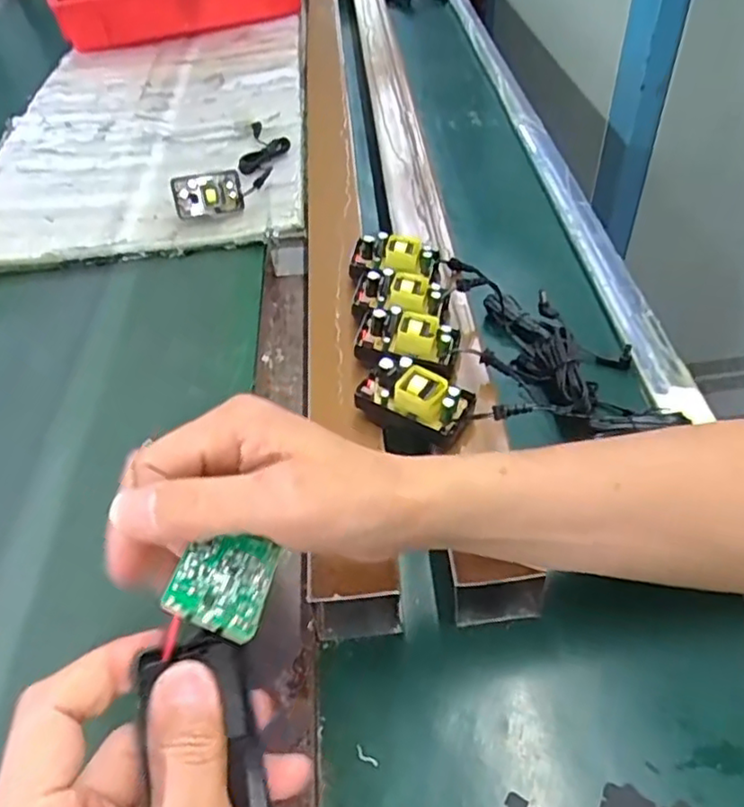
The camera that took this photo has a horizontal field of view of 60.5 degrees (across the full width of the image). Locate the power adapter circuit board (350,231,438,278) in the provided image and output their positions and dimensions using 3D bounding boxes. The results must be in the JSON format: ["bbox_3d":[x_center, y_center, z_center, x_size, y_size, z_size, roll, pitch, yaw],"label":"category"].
[{"bbox_3d":[0.016,-0.115,0.508,0.065,0.028,0.032,9,45,14],"label":"power adapter circuit board"}]

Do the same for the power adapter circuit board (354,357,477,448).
[{"bbox_3d":[0.027,-0.003,0.405,0.069,0.035,0.033,14,47,19],"label":"power adapter circuit board"}]

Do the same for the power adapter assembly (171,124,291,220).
[{"bbox_3d":[-0.151,-0.287,0.743,0.091,0.043,0.228,3,45,7],"label":"power adapter assembly"}]

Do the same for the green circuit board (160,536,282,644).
[{"bbox_3d":[-0.058,0.069,0.252,0.036,0.004,0.042,26,40,-10],"label":"green circuit board"}]

